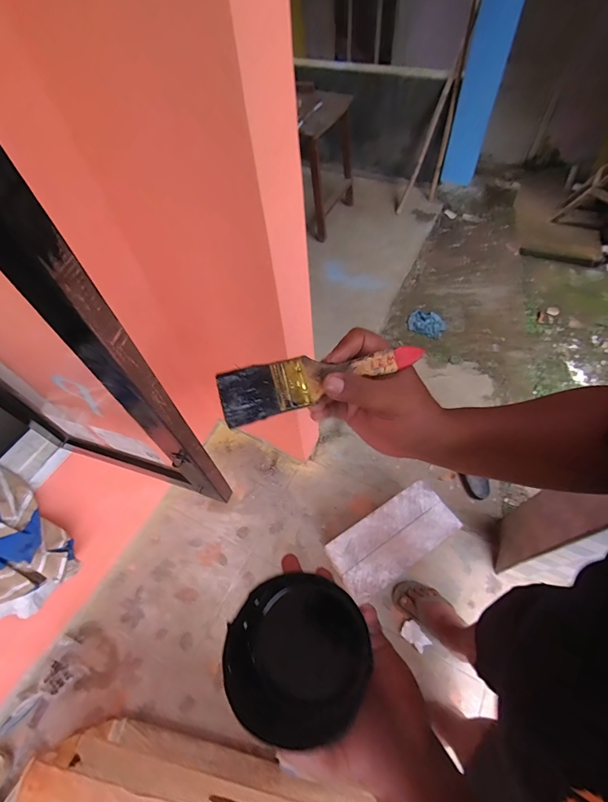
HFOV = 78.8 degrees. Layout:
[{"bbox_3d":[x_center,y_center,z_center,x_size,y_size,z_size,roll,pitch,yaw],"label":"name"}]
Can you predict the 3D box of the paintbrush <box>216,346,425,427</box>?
[{"bbox_3d":[0.015,-0.020,0.312,0.166,0.015,0.042,-14,85,-6],"label":"paintbrush"}]

